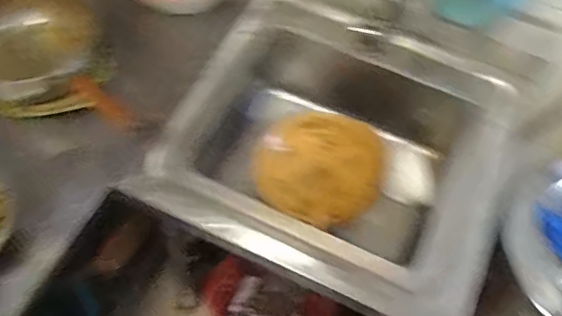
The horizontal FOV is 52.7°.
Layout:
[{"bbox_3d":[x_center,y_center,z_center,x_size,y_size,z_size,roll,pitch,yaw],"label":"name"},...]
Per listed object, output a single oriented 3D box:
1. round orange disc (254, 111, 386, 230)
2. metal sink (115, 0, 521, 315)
[{"bbox_3d":[0.071,0.015,0.959,0.193,0.058,0.208,2,60,-3],"label":"round orange disc"},{"bbox_3d":[0.101,-0.026,0.876,0.478,0.215,0.488,24,61,9],"label":"metal sink"}]

